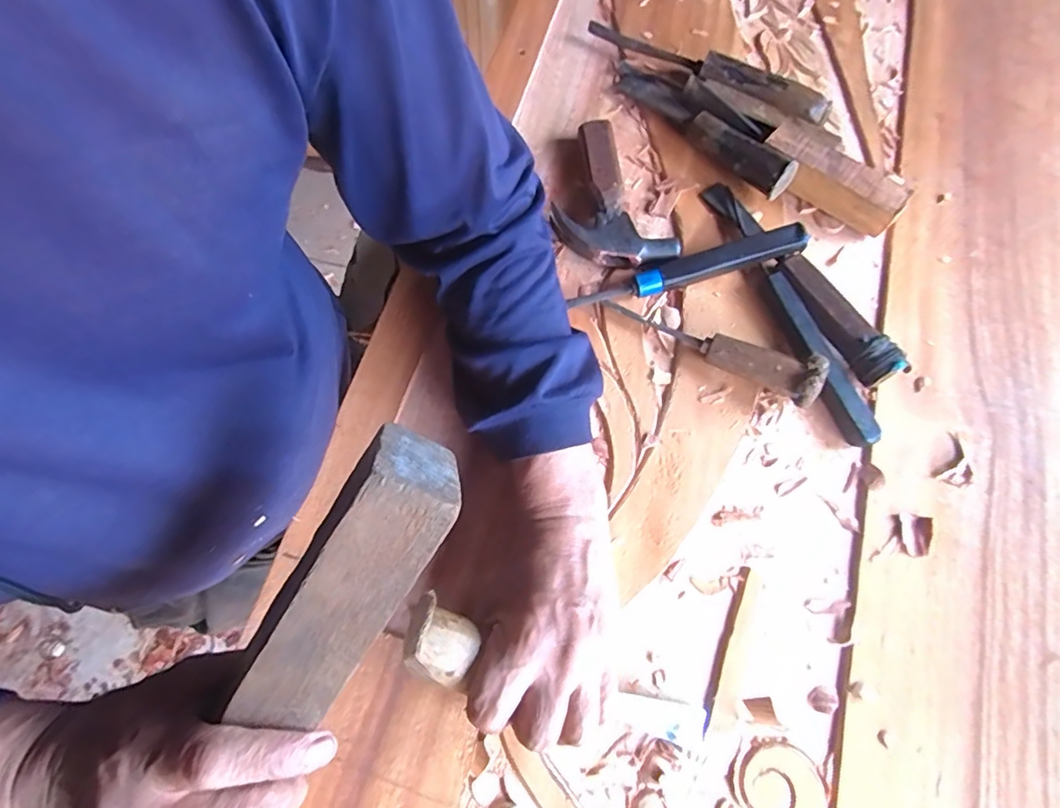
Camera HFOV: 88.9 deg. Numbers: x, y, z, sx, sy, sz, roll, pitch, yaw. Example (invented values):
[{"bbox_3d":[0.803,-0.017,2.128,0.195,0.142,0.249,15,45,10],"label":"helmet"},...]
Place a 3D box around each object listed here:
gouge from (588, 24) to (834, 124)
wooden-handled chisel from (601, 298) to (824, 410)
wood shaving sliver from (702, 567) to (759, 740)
[{"bbox_3d":[0.168,-0.322,0.523,0.243,0.036,0.024,33,75,10],"label":"gouge"},{"bbox_3d":[0.143,-0.051,0.428,0.171,0.041,0.031,29,74,9],"label":"wooden-handled chisel"},{"bbox_3d":[0.143,0.172,0.374,0.021,0.004,0.110,22,73,7],"label":"wood shaving sliver"}]

